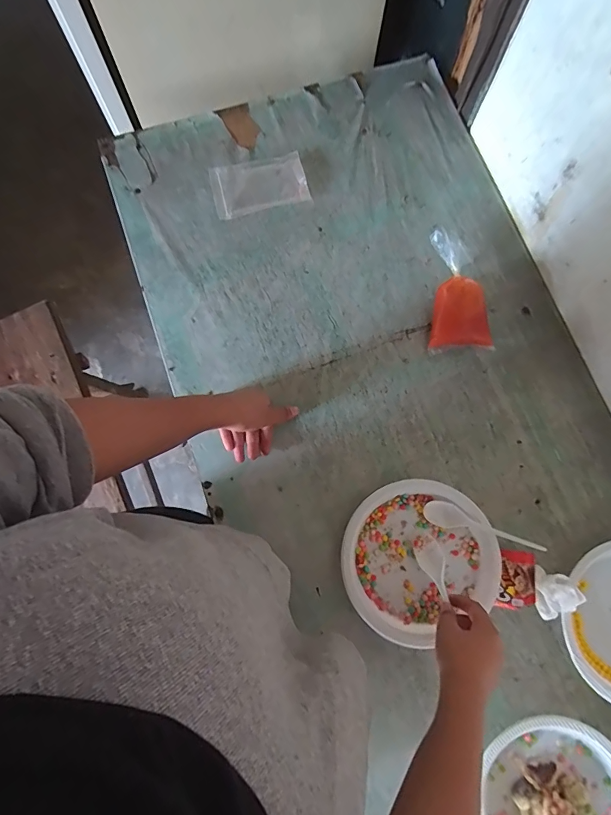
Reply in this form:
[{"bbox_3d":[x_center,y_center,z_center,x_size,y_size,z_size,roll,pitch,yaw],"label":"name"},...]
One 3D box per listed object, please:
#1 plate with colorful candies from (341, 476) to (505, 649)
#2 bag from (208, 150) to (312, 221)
[{"bbox_3d":[0.147,0.197,0.562,0.198,0.029,0.187,0,78,-1],"label":"plate with colorful candies"},{"bbox_3d":[-0.074,-0.360,0.679,0.150,0.010,0.090,-13,81,-4],"label":"bag"}]

